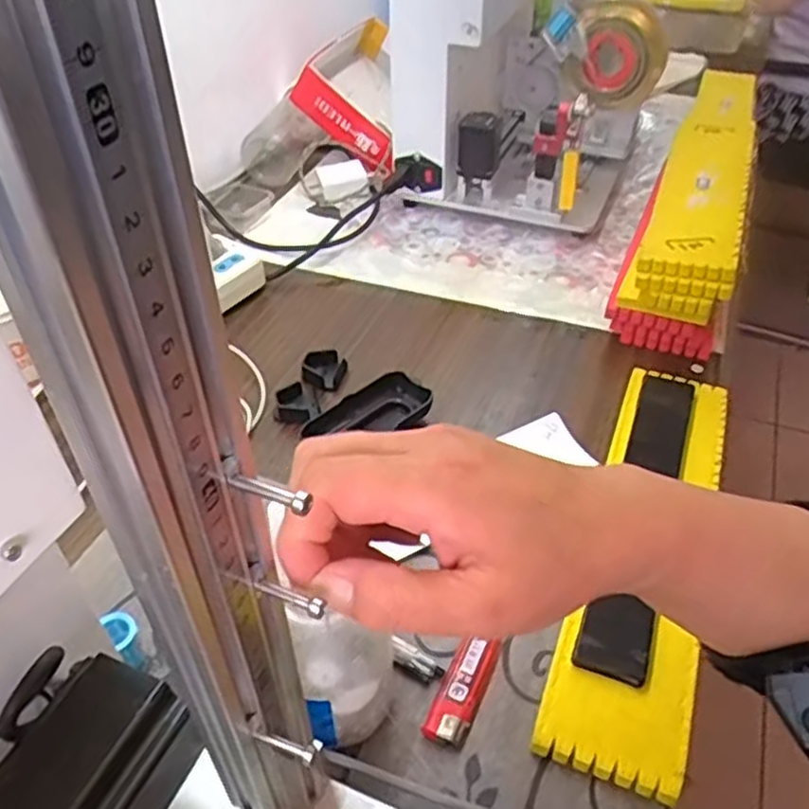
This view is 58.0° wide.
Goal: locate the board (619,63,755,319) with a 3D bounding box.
[{"bbox_3d":[0.320,-0.232,0.774,0.092,0.072,0.424,16,45,18],"label":"board"}]

